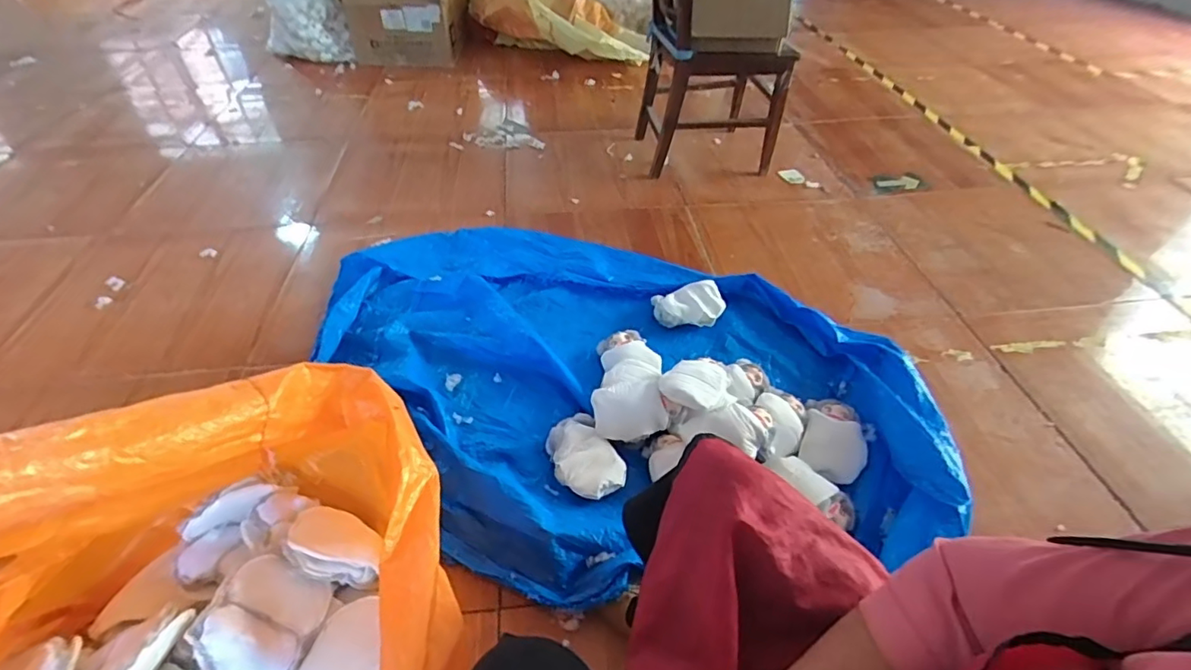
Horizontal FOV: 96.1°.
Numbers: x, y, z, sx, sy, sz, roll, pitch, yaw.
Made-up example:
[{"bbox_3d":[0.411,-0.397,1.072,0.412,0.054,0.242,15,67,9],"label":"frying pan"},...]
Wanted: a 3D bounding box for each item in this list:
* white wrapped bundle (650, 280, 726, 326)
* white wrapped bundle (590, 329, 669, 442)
[{"bbox_3d":[0.242,-0.080,1.386,0.180,0.055,0.115,-5,45,-6],"label":"white wrapped bundle"},{"bbox_3d":[0.072,0.088,1.165,0.152,0.107,0.305,0,45,0],"label":"white wrapped bundle"}]

